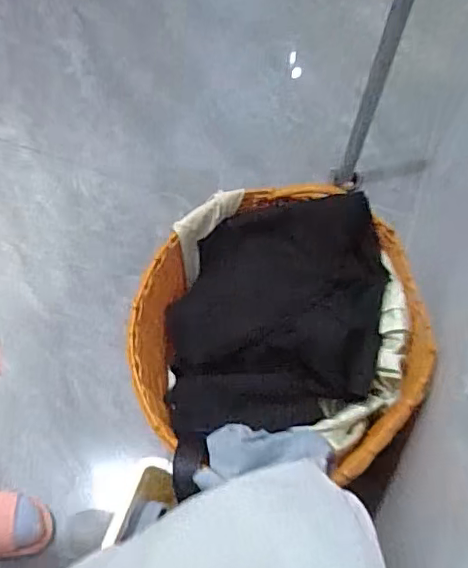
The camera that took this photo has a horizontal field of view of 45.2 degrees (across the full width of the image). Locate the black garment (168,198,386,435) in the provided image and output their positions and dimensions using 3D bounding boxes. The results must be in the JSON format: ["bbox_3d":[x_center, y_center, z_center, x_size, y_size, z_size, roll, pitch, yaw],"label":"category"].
[{"bbox_3d":[0.054,0.041,0.777,0.296,0.121,0.292,-3,61,0],"label":"black garment"}]

